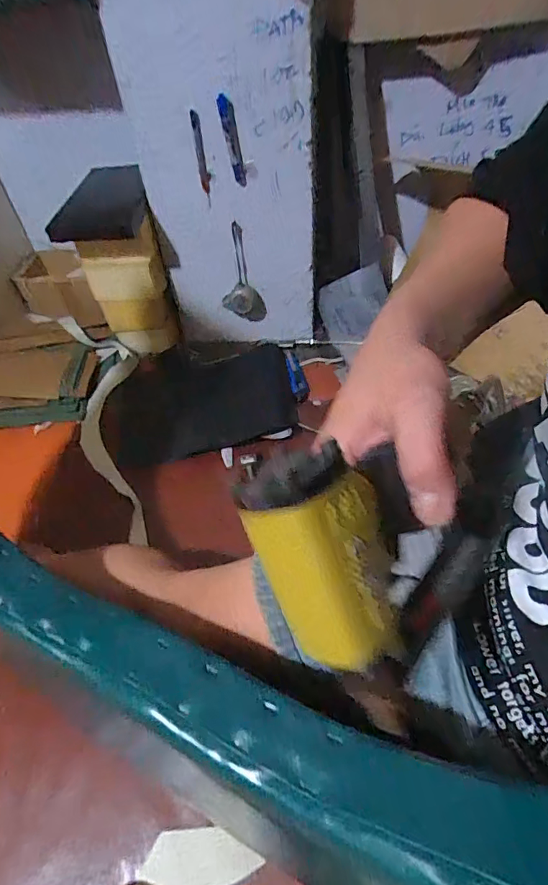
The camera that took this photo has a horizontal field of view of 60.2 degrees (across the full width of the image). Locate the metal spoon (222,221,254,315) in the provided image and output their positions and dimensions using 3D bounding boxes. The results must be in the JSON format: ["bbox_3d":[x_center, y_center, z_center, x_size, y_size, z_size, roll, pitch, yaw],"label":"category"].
[{"bbox_3d":[-0.086,-0.371,1.022,0.068,0.198,0.027,-13,49,-6],"label":"metal spoon"}]

